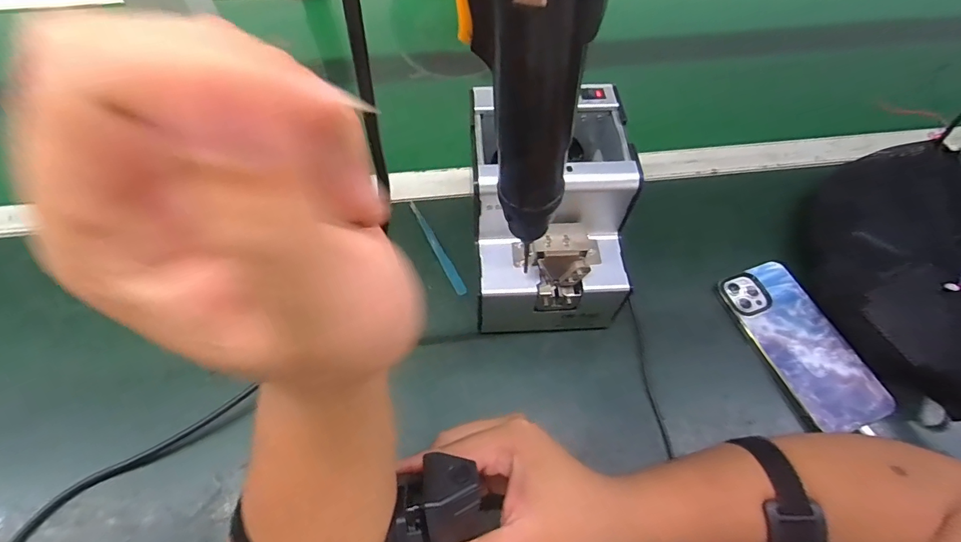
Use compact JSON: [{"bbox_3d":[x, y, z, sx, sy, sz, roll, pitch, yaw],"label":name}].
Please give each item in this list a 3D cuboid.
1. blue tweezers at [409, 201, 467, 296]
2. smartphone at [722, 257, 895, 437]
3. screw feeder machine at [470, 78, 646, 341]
[{"bbox_3d":[-0.045,-0.026,0.473,0.011,0.007,0.125,-24,63,-13],"label":"blue tweezers"},{"bbox_3d":[0.296,0.066,0.418,0.081,0.014,0.159,-17,62,-10],"label":"smartphone"},{"bbox_3d":[0.059,-0.047,0.400,0.126,0.133,0.174,-3,60,-2],"label":"screw feeder machine"}]

